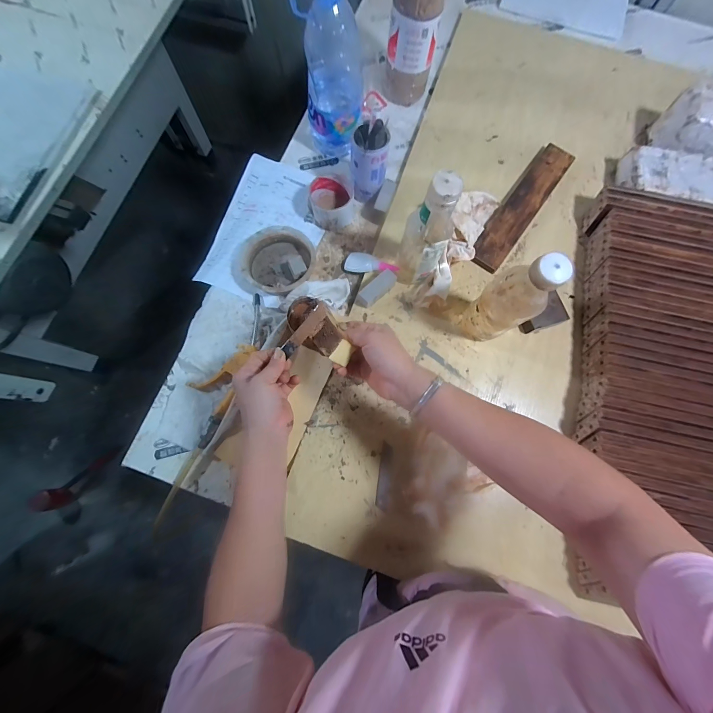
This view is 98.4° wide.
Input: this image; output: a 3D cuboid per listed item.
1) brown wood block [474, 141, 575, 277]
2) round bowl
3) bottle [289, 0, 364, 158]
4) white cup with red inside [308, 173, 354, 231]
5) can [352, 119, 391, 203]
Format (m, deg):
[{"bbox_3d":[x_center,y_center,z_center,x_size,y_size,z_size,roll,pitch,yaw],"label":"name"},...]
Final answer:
[{"bbox_3d":[0.313,-0.286,0.588,0.064,0.022,0.314,36,78,7],"label":"brown wood block"},{"bbox_3d":[-0.145,-0.168,0.553,0.140,0.039,0.121,-11,77,-4],"label":"round bowl"},{"bbox_3d":[-0.038,-0.488,0.525,0.105,0.227,0.120,2,76,-1],"label":"bottle"},{"bbox_3d":[-0.043,-0.287,0.579,0.082,0.050,0.082,0,76,-2],"label":"white cup with red inside"},{"bbox_3d":[0.024,-0.347,0.536,0.059,0.136,0.056,0,76,-2],"label":"can"}]

